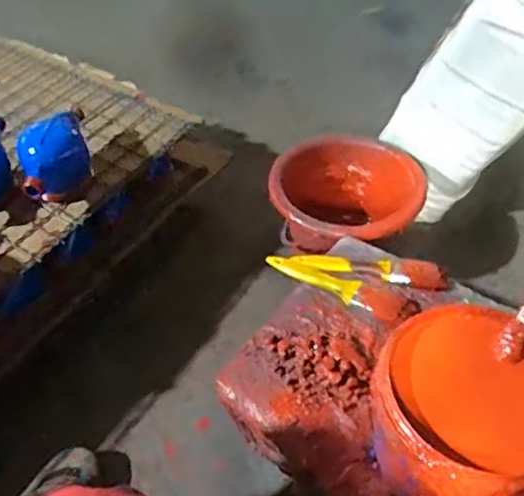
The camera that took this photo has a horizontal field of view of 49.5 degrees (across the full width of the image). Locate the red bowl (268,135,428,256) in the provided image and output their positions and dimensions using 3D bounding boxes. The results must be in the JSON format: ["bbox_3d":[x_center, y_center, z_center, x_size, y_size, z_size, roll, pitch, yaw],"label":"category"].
[{"bbox_3d":[0.131,-0.054,0.848,0.198,0.130,0.183,-1,48,1],"label":"red bowl"}]

